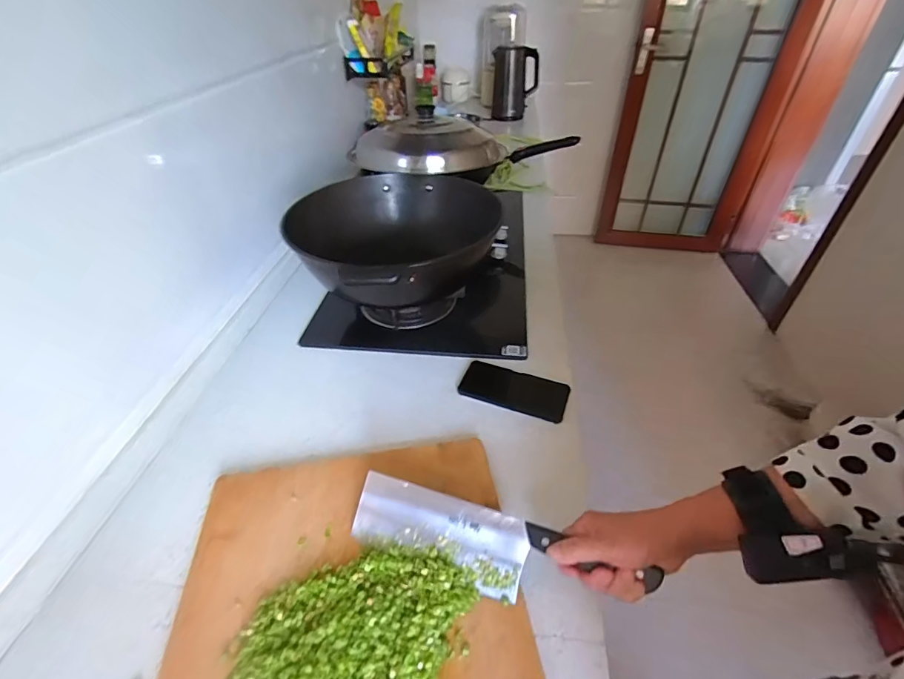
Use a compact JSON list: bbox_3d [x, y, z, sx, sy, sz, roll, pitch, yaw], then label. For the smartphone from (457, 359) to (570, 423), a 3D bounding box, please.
[{"bbox_3d":[0.096,0.077,0.658,0.162,0.008,0.077,14,43,19],"label":"smartphone"}]

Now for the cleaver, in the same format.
[{"bbox_3d":[0.043,0.215,0.438,0.302,0.021,0.081,10,80,14],"label":"cleaver"}]

